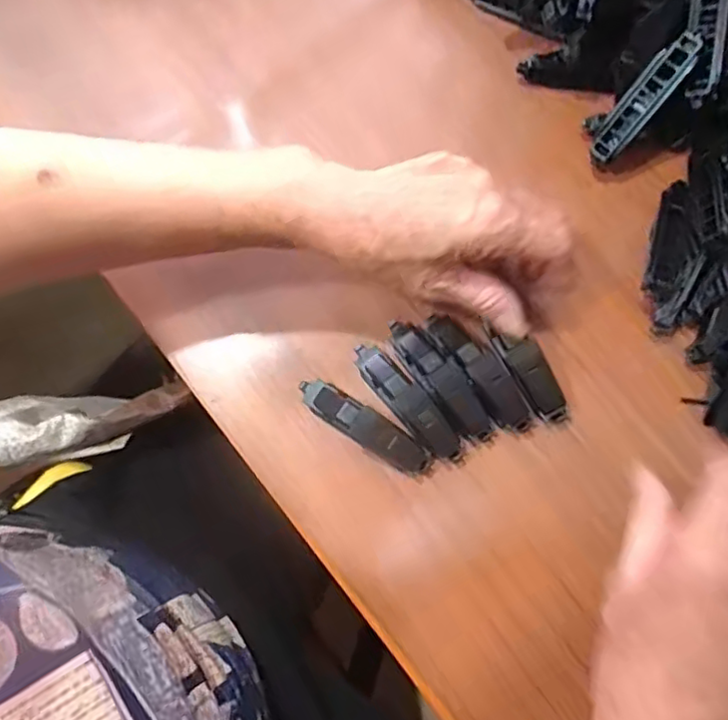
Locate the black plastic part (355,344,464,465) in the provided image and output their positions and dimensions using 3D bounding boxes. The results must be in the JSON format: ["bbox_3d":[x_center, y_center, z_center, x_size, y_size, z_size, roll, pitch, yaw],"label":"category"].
[{"bbox_3d":[0.024,0.024,0.352,0.018,0.023,0.083,-39,81,-6],"label":"black plastic part"}]

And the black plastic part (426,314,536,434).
[{"bbox_3d":[0.064,0.008,0.355,0.021,0.025,0.080,-39,81,-6],"label":"black plastic part"}]

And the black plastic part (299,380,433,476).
[{"bbox_3d":[0.001,0.036,0.352,0.081,0.020,0.019,31,82,7],"label":"black plastic part"}]

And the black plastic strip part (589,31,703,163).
[{"bbox_3d":[0.158,-0.147,0.361,0.018,0.012,0.076,42,122,8],"label":"black plastic strip part"}]

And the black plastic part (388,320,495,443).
[{"bbox_3d":[0.043,0.011,0.354,0.021,0.023,0.082,-36,81,-5],"label":"black plastic part"}]

